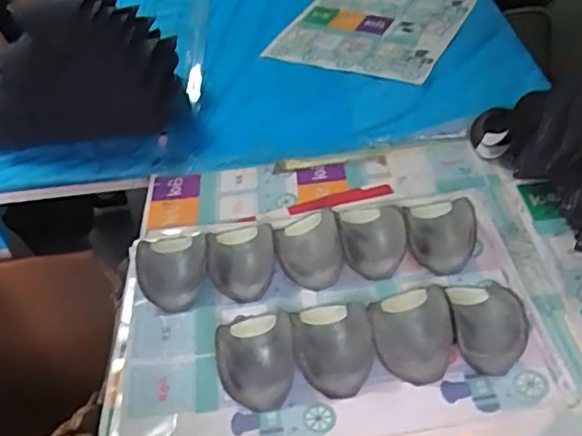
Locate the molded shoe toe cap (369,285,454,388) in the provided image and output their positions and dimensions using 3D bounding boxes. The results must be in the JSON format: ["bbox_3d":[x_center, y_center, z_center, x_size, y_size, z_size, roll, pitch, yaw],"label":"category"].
[{"bbox_3d":[0.157,0.146,0.805,0.100,0.033,0.142,-1,44,5],"label":"molded shoe toe cap"}]

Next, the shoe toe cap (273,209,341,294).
[{"bbox_3d":[0.026,0.043,0.914,0.093,0.030,0.130,-10,44,-4],"label":"shoe toe cap"}]

